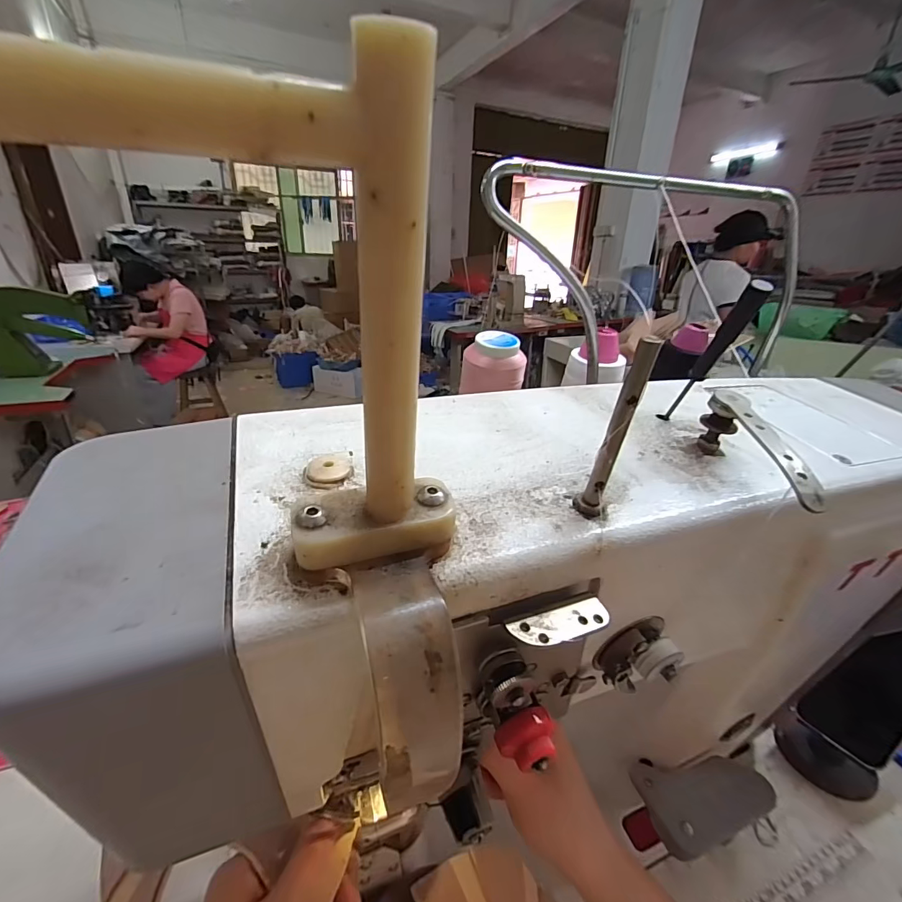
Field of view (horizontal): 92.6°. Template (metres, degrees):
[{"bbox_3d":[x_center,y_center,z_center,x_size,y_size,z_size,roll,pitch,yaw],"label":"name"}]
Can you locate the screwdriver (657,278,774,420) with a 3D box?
[{"bbox_3d":[0.121,-0.042,0.203,0.008,0.081,0.007,-1,54,-7],"label":"screwdriver"}]

